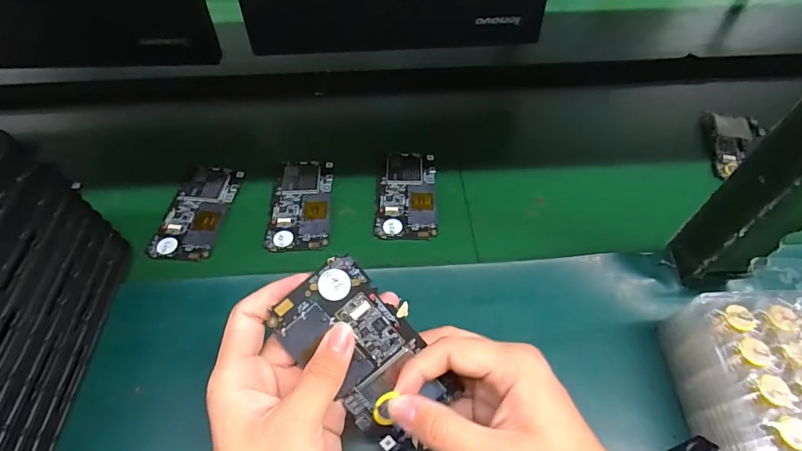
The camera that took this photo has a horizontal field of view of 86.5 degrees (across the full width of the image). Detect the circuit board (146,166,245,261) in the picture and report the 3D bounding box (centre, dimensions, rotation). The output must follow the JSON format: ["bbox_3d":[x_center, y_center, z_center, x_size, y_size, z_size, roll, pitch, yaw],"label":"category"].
[{"bbox_3d":[-0.222,-0.017,0.469,0.065,0.008,0.126,4,52,4],"label":"circuit board"}]

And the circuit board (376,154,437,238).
[{"bbox_3d":[0.007,-0.037,0.481,0.066,0.008,0.124,1,52,1],"label":"circuit board"}]

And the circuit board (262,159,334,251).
[{"bbox_3d":[-0.110,-0.027,0.474,0.064,0.006,0.124,-2,52,-1],"label":"circuit board"}]

